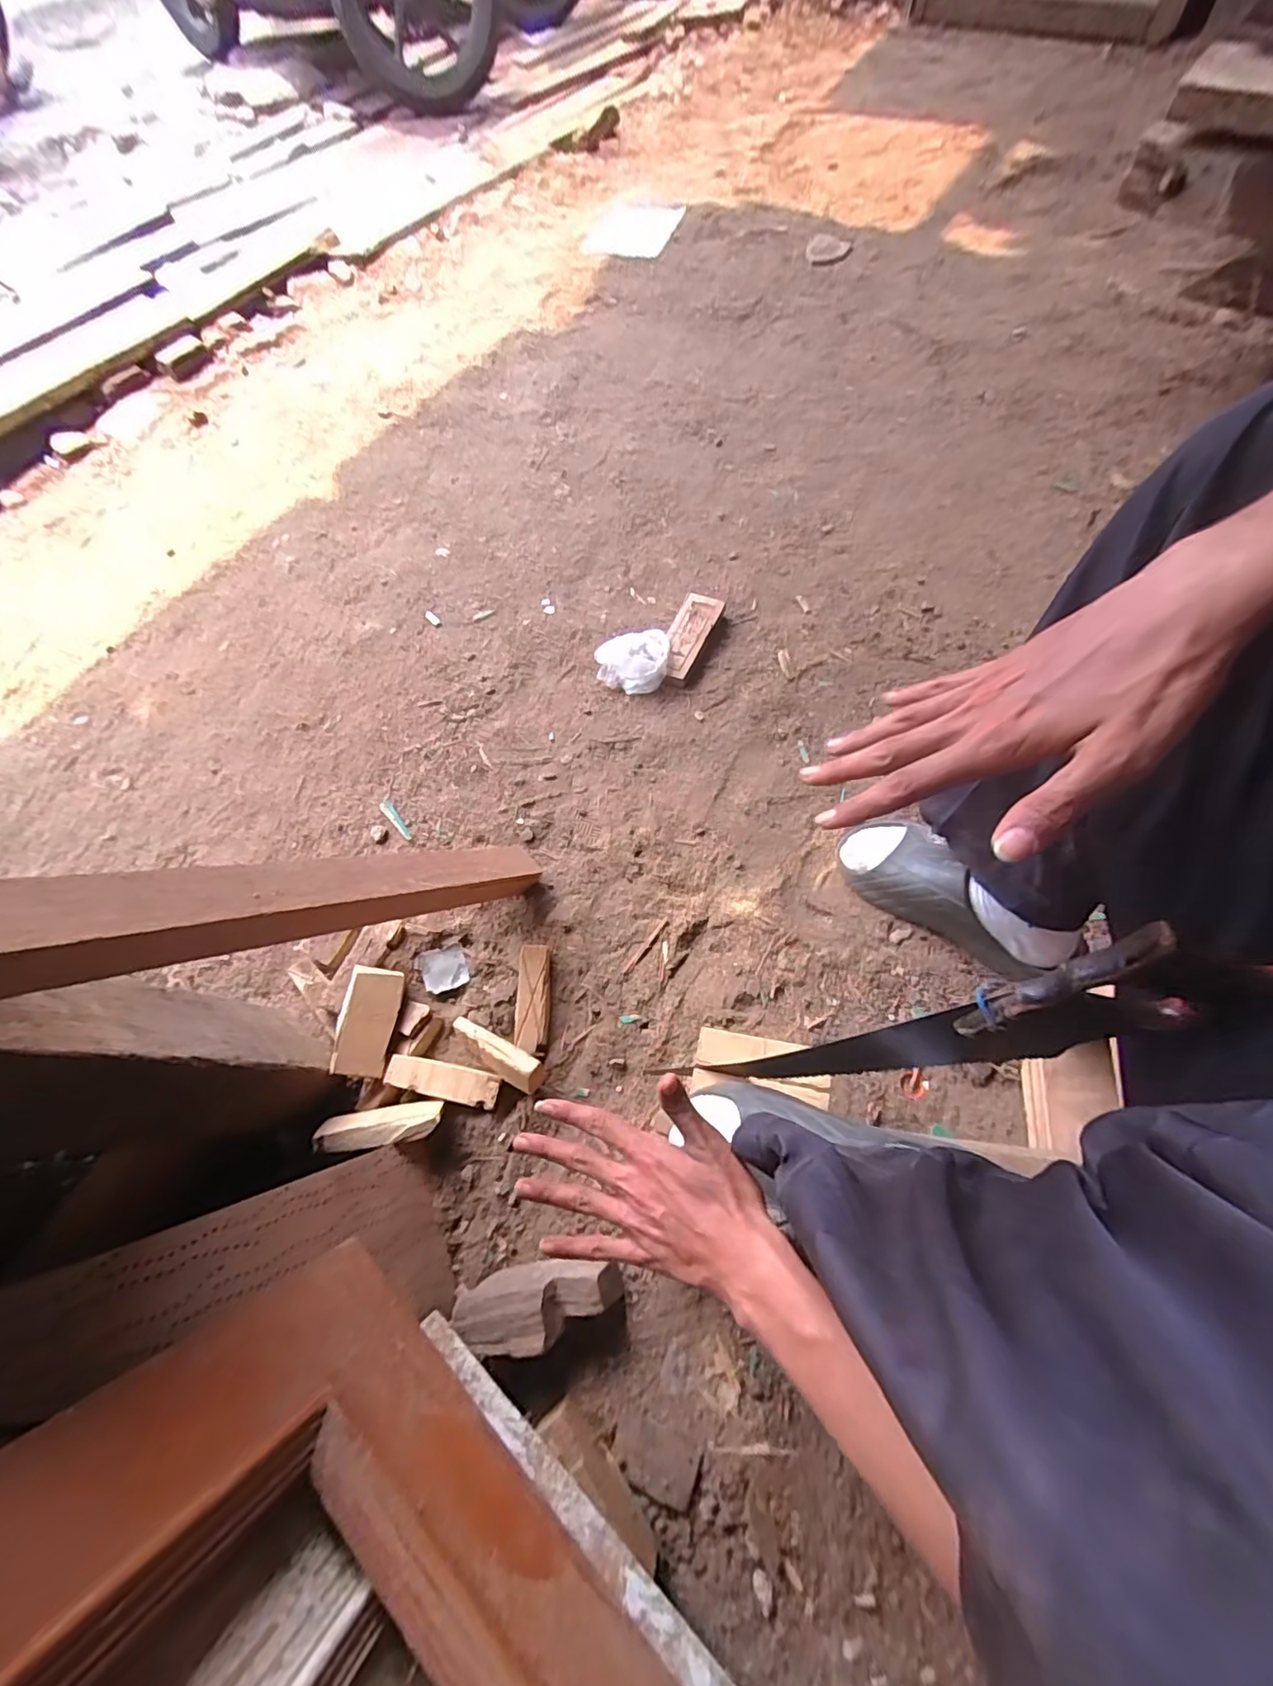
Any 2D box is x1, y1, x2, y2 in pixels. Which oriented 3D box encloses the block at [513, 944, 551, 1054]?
[{"bbox_3d":[-0.127,0.191,0.703,0.039,0.026,0.127,-3,68,4],"label":"block"}]

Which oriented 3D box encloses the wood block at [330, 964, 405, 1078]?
[{"bbox_3d":[-0.312,0.205,0.667,0.061,0.021,0.121,20,62,-26],"label":"wood block"}]

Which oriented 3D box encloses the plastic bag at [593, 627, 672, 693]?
[{"bbox_3d":[-0.007,-0.280,0.887,0.113,0.042,0.098,-1,68,3],"label":"plastic bag"}]

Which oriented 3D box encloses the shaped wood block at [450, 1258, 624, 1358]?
[{"bbox_3d":[-0.094,0.453,0.569,0.159,0.065,0.060,-14,67,0],"label":"shaped wood block"}]

